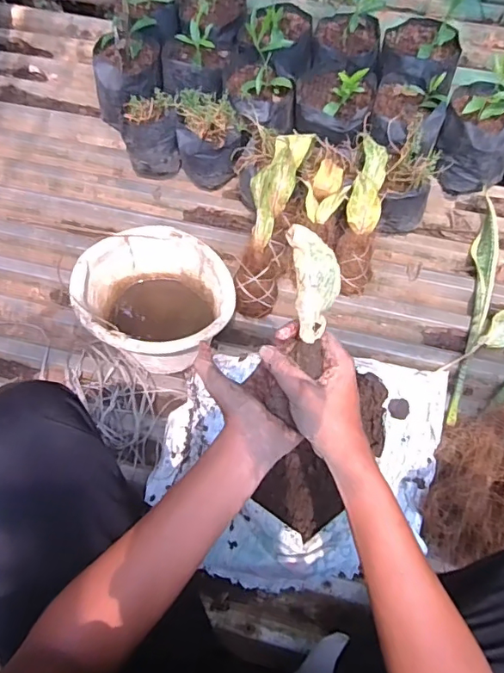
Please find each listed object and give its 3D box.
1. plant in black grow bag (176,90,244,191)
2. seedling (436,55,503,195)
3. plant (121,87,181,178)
[{"bbox_3d":[-0.086,-0.410,1.074,0.136,0.131,0.136,-3,69,-2],"label":"plant in black grow bag"},{"bbox_3d":[0.465,-0.419,1.027,0.161,0.219,0.167,0,69,0],"label":"seedling"},{"bbox_3d":[-0.212,-0.423,1.099,0.118,0.154,0.111,-5,69,-2],"label":"plant"}]

